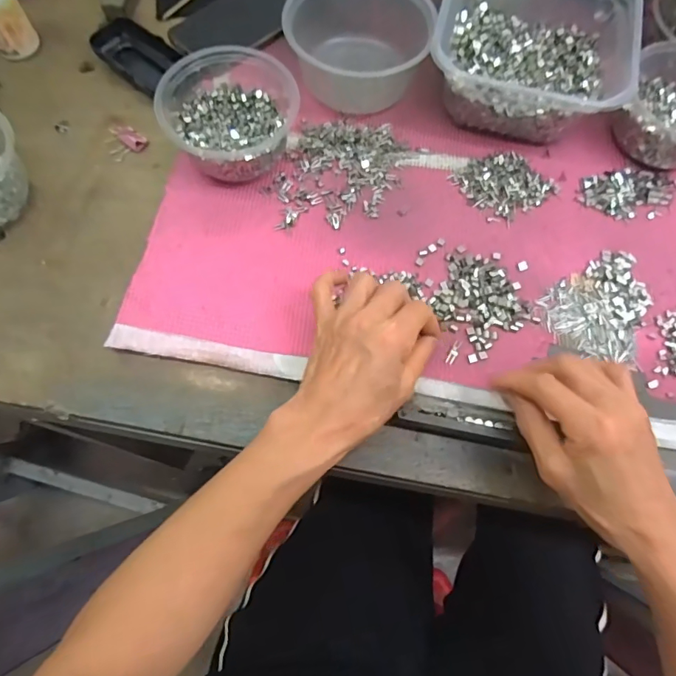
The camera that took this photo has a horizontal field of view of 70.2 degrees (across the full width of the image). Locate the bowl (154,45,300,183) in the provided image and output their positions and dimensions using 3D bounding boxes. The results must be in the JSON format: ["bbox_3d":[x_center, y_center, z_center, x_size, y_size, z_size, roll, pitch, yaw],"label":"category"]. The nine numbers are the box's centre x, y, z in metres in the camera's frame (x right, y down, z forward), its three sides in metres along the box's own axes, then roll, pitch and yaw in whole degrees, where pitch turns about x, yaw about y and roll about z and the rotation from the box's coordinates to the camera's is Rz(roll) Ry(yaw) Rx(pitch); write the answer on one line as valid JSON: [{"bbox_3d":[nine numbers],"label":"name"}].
[{"bbox_3d":[-0.094,-0.196,0.427,0.107,0.064,0.123,30,71,9],"label":"bowl"}]

